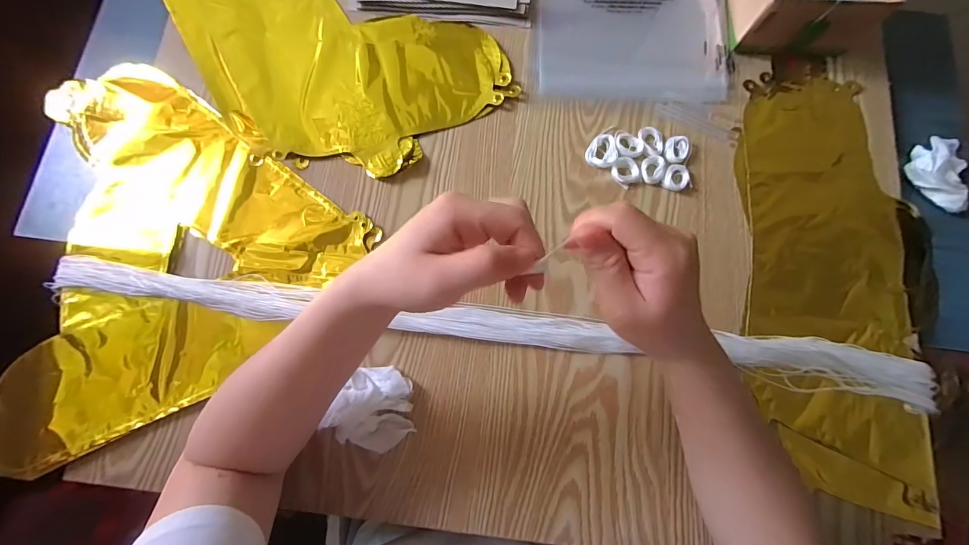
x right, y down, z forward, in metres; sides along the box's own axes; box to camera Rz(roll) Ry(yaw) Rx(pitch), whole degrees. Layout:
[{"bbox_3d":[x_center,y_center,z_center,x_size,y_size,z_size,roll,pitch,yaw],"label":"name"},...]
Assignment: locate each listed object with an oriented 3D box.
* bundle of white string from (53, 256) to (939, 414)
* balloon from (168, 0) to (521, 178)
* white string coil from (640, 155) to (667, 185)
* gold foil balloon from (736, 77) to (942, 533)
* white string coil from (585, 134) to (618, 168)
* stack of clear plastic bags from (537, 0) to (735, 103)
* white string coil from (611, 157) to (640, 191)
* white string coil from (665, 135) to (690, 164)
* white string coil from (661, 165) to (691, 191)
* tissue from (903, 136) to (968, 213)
[{"bbox_3d":[0.005,0.047,0.378,0.820,0.026,0.045,7,78,2],"label":"bundle of white string"},{"bbox_3d":[-0.204,-0.261,0.442,0.433,0.019,0.230,35,81,7],"label":"balloon"},{"bbox_3d":[0.172,-0.105,0.413,0.023,0.004,0.030,7,78,2],"label":"white string coil"},{"bbox_3d":[0.335,0.000,0.389,0.159,0.010,0.409,6,78,2],"label":"gold foil balloon"},{"bbox_3d":[0.123,-0.125,0.420,0.030,0.007,0.036,34,81,7],"label":"white string coil"},{"bbox_3d":[0.169,-0.302,0.464,0.211,0.014,0.236,3,78,1],"label":"stack of clear plastic bags"},{"bbox_3d":[0.144,-0.103,0.414,0.026,0.006,0.029,-43,81,-8],"label":"white string coil"},{"bbox_3d":[0.198,-0.127,0.419,0.024,0.006,0.031,16,79,4],"label":"white string coil"},{"bbox_3d":[0.195,-0.096,0.412,0.024,0.006,0.029,26,80,6],"label":"white string coil"},{"bbox_3d":[0.475,-0.109,0.423,0.057,0.021,0.083,12,79,3],"label":"tissue"}]

